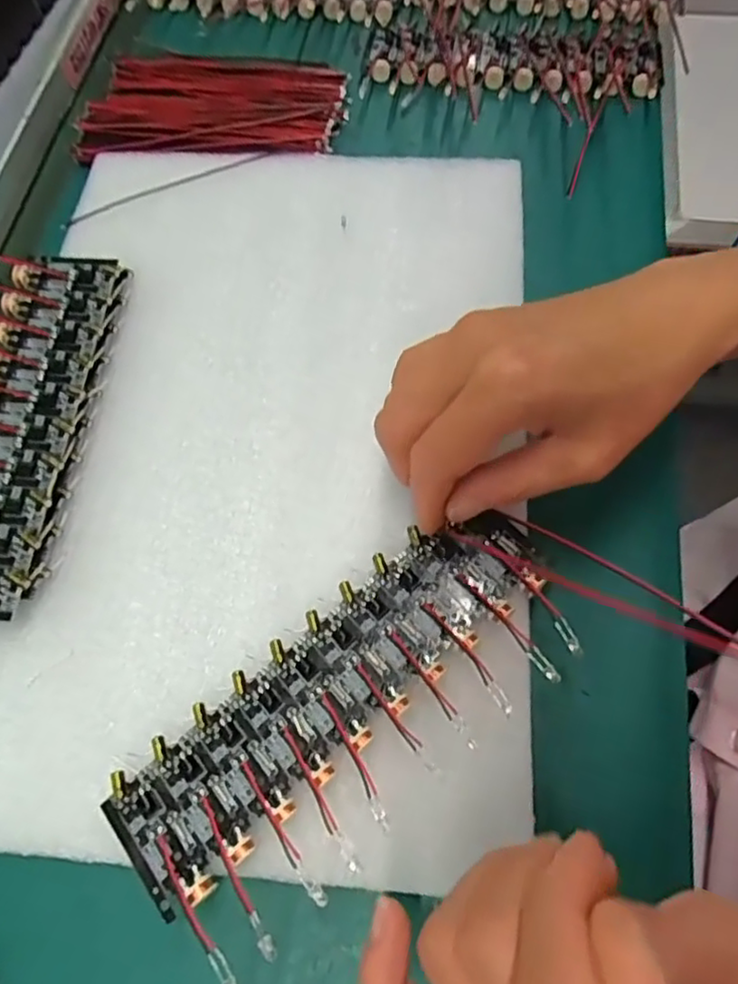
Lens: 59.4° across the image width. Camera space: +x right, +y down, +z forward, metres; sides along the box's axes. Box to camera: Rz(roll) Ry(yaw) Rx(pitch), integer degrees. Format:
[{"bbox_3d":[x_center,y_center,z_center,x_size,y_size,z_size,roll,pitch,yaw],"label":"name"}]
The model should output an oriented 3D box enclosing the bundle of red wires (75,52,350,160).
[{"bbox_3d":[-0.083,-0.213,0.356,0.136,0.008,0.084,6,66,7],"label":"bundle of red wires"}]

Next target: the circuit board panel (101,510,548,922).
[{"bbox_3d":[-0.011,0.061,0.216,0.160,0.008,0.047,-37,70,-14],"label":"circuit board panel"}]

